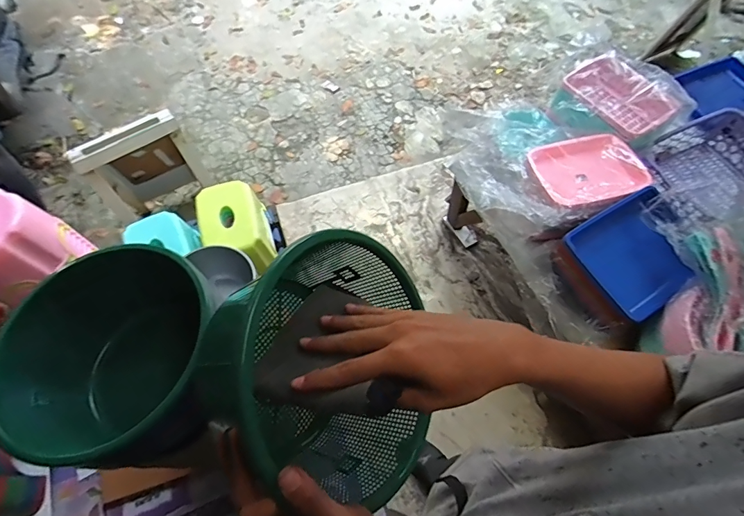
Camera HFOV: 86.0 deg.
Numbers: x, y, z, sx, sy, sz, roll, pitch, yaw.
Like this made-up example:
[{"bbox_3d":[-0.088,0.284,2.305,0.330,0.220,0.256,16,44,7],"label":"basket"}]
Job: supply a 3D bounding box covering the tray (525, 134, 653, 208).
[{"bbox_3d":[0.639,-0.257,1.184,0.320,0.048,0.231,-14,64,-7],"label":"tray"}]

